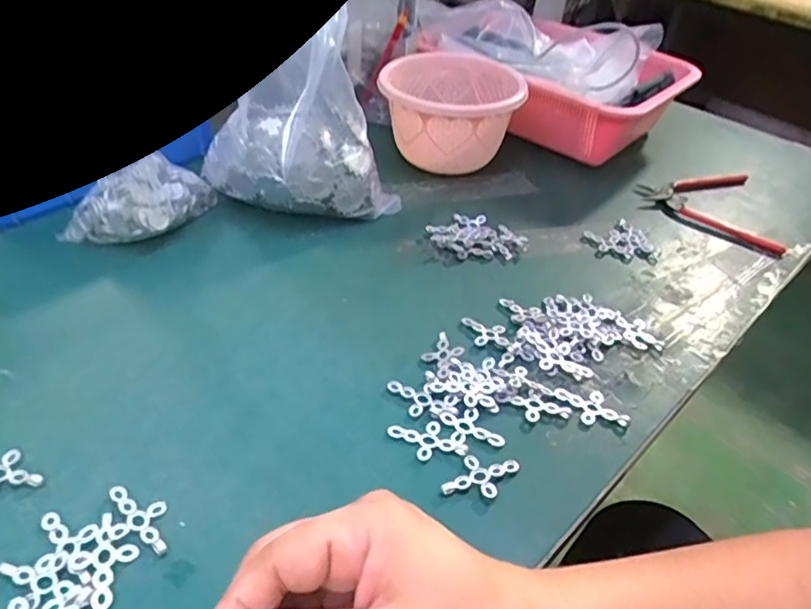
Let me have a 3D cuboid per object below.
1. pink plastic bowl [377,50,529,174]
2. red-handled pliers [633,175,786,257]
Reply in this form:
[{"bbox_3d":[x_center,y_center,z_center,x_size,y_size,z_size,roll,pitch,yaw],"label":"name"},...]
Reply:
[{"bbox_3d":[0.045,-0.197,0.625,0.136,0.096,0.134,4,40,0],"label":"pink plastic bowl"},{"bbox_3d":[0.327,-0.109,0.611,0.149,0.017,0.105,33,47,29],"label":"red-handled pliers"}]

